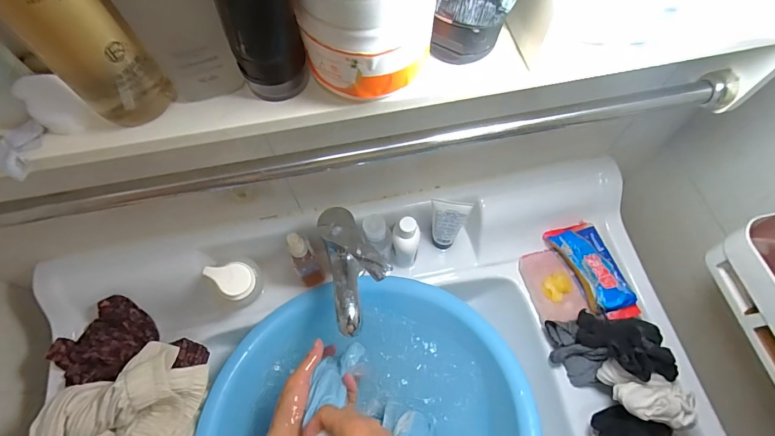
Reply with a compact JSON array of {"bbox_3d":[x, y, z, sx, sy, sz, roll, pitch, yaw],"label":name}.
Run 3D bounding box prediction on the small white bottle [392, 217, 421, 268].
[{"bbox_3d":[0.026,0.036,0.544,0.036,0.103,0.036,0,66,1],"label":"small white bottle"}]

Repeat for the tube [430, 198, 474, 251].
[{"bbox_3d":[0.082,0.011,0.542,0.047,0.111,0.026,12,66,6],"label":"tube"}]

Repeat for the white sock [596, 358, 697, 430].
[{"bbox_3d":[0.304,0.208,0.460,0.092,0.058,0.059,17,67,9],"label":"white sock"}]

